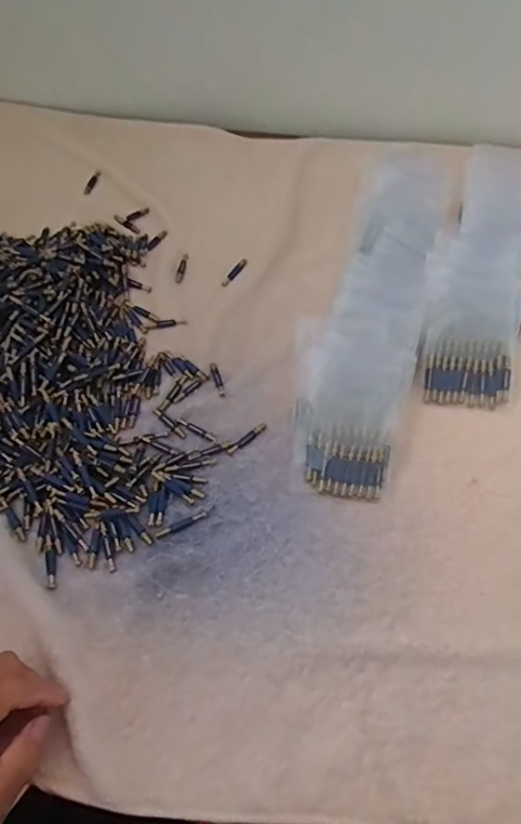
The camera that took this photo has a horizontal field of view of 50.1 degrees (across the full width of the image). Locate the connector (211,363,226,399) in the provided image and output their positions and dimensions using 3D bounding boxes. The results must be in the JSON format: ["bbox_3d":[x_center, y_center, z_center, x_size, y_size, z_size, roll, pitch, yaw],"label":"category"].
[{"bbox_3d":[-0.038,-0.029,0.494,0.008,0.004,0.040,-14,61,-6],"label":"connector"}]

